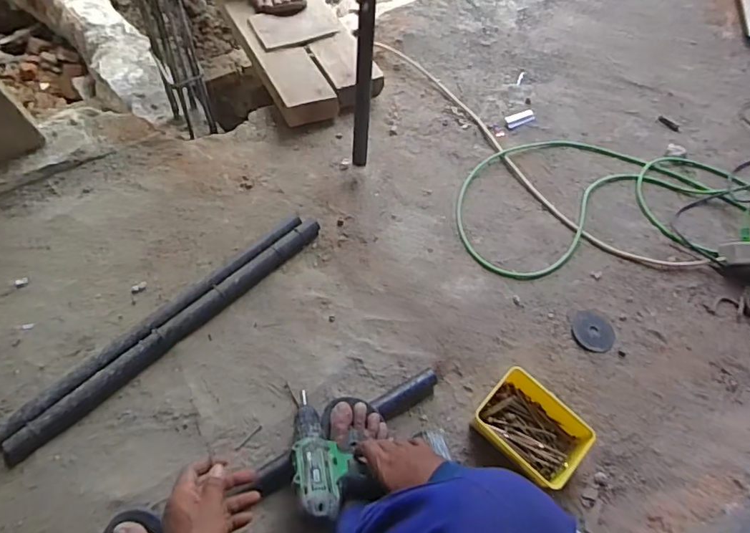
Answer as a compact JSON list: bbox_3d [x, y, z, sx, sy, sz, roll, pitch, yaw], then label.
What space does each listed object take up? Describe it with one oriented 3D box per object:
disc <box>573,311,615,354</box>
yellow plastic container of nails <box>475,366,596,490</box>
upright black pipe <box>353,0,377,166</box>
[{"bbox_3d":[0.392,0.117,0.938,0.076,0.004,0.072,1,67,-3],"label":"disc"},{"bbox_3d":[0.242,0.253,0.812,0.157,0.060,0.117,40,65,18],"label":"yellow plastic container of nails"},{"bbox_3d":[-0.014,-0.413,0.887,0.029,0.514,0.035,3,39,-2],"label":"upright black pipe"}]

